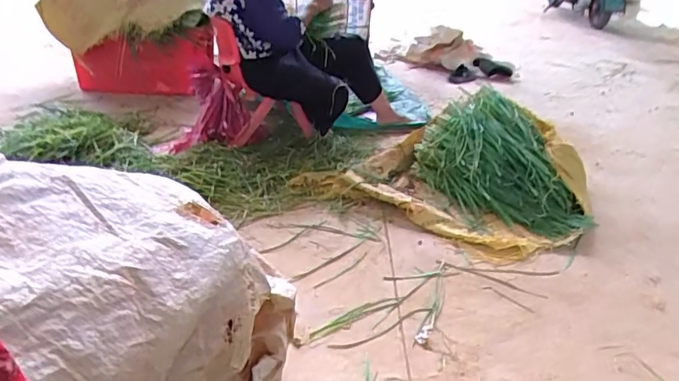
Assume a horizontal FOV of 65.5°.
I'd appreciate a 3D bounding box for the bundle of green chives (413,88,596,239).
[{"bbox_3d":[0.513,-0.096,1.706,0.356,0.258,0.626,-6,30,-21],"label":"bundle of green chives"}]

